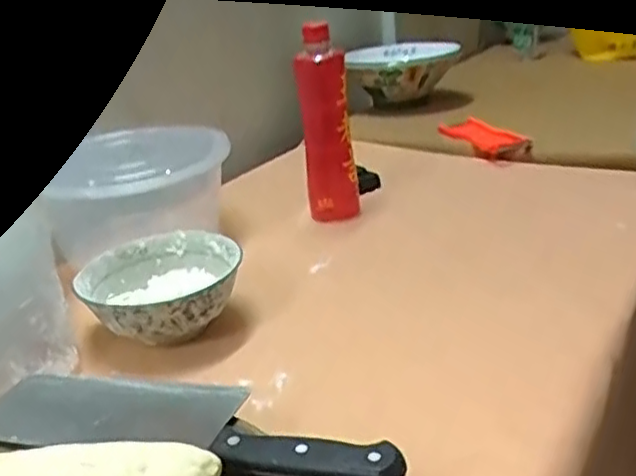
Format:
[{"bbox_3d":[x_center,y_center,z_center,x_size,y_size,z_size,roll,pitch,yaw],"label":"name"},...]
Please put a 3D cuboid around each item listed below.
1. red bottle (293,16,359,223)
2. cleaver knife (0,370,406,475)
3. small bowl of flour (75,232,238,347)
[{"bbox_3d":[0.009,-0.133,0.800,0.057,0.223,0.055,-7,22,-1],"label":"red bottle"},{"bbox_3d":[-0.087,0.112,0.421,0.287,0.020,0.082,3,24,22],"label":"cleaver knife"},{"bbox_3d":[-0.140,0.047,0.621,0.138,0.052,0.140,-5,22,2],"label":"small bowl of flour"}]

